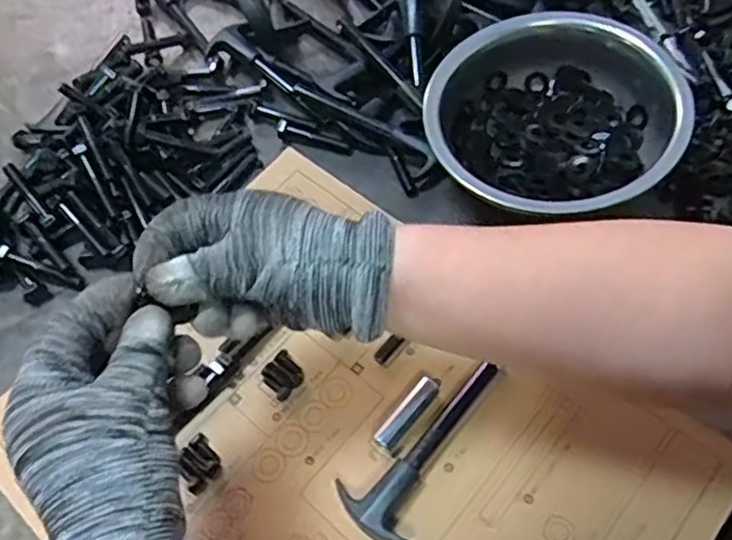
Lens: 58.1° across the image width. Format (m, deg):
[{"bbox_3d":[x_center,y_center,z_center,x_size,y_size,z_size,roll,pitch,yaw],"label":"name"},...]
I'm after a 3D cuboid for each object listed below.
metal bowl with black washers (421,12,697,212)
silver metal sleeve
[{"bbox_3d":[0.130,-0.106,0.472,0.162,0.065,0.168,-2,60,4],"label":"metal bowl with black washers"},{"bbox_3d":[0.024,0.086,0.398,0.016,0.017,0.049,36,70,22],"label":"silver metal sleeve"}]

